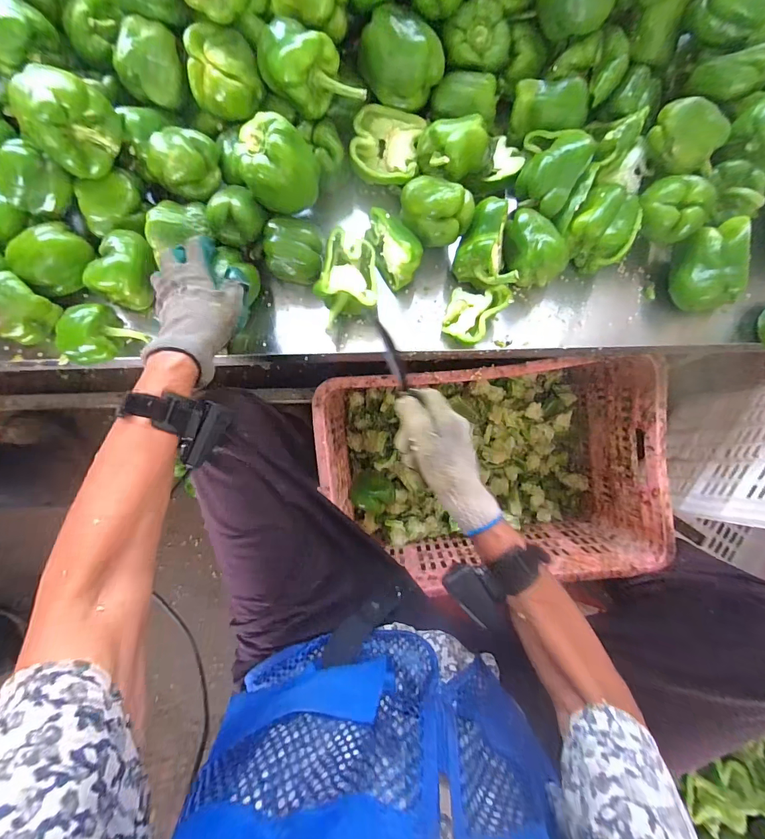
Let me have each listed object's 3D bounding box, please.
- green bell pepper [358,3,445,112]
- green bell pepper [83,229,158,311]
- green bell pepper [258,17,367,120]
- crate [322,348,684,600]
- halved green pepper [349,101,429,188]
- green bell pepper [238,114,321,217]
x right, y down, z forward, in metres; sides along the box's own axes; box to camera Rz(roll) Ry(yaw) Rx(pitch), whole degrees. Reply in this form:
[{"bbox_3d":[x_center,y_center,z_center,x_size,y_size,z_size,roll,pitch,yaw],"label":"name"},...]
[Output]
[{"bbox_3d":[0.022,-0.417,0.441,0.085,0.060,0.067,33,84,5],"label":"green bell pepper"},{"bbox_3d":[-0.318,-0.188,0.475,0.057,0.060,0.083,7,83,2],"label":"green bell pepper"},{"bbox_3d":[-0.086,-0.390,0.428,0.112,0.058,0.069,30,84,4],"label":"green bell pepper"},{"bbox_3d":[0.165,0.084,0.670,0.502,0.269,0.343,-6,83,0],"label":"crate"},{"bbox_3d":[0.006,-0.352,0.497,0.087,0.042,0.084,14,98,-1],"label":"halved green pepper"},{"bbox_3d":[-0.118,-0.292,0.442,0.079,0.070,0.077,0,83,1],"label":"green bell pepper"}]

